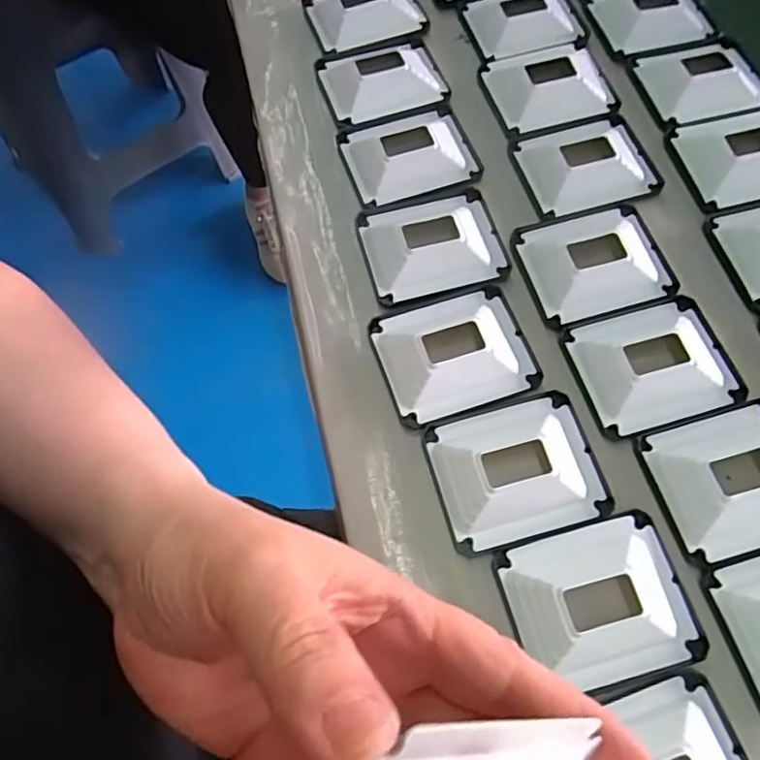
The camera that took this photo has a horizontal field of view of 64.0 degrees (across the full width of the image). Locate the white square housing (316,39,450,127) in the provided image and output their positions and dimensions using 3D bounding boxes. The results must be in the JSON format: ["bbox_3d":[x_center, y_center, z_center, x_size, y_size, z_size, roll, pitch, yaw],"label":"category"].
[{"bbox_3d":[0.002,-0.209,0.418,0.081,0.019,0.070,-15,66,-4],"label":"white square housing"}]

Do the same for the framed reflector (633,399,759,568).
[{"bbox_3d":[0.176,0.046,0.293,0.081,0.012,0.067,-15,66,-4],"label":"framed reflector"}]

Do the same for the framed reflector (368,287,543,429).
[{"bbox_3d":[0.041,-0.016,0.327,0.081,0.014,0.068,-18,66,-6],"label":"framed reflector"}]

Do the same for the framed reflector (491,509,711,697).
[{"bbox_3d":[0.099,0.099,0.271,0.079,0.014,0.067,-15,66,-4],"label":"framed reflector"}]

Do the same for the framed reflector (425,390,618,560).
[{"bbox_3d":[0.068,0.043,0.299,0.081,0.012,0.068,-16,66,-5],"label":"framed reflector"}]

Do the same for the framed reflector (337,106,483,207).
[{"bbox_3d":[0.020,-0.147,0.390,0.081,0.015,0.070,-16,66,-5],"label":"framed reflector"}]

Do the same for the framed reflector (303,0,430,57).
[{"bbox_3d":[-0.008,-0.276,0.450,0.085,0.022,0.078,-17,66,-8],"label":"framed reflector"}]

